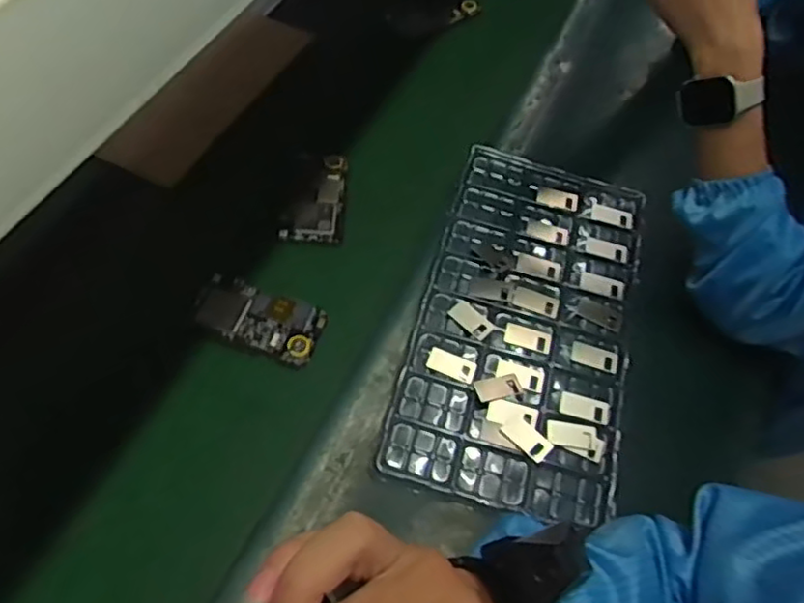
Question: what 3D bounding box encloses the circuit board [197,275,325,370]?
[{"bbox_3d":[-0.135,0.016,0.639,0.120,0.008,0.064,19,56,8],"label":"circuit board"}]

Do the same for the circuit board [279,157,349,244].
[{"bbox_3d":[-0.092,-0.110,0.724,0.060,0.012,0.120,3,55,-3],"label":"circuit board"}]

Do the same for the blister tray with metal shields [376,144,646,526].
[{"bbox_3d":[0.122,0.011,0.652,0.200,0.027,0.366,15,55,5],"label":"blister tray with metal shields"}]

